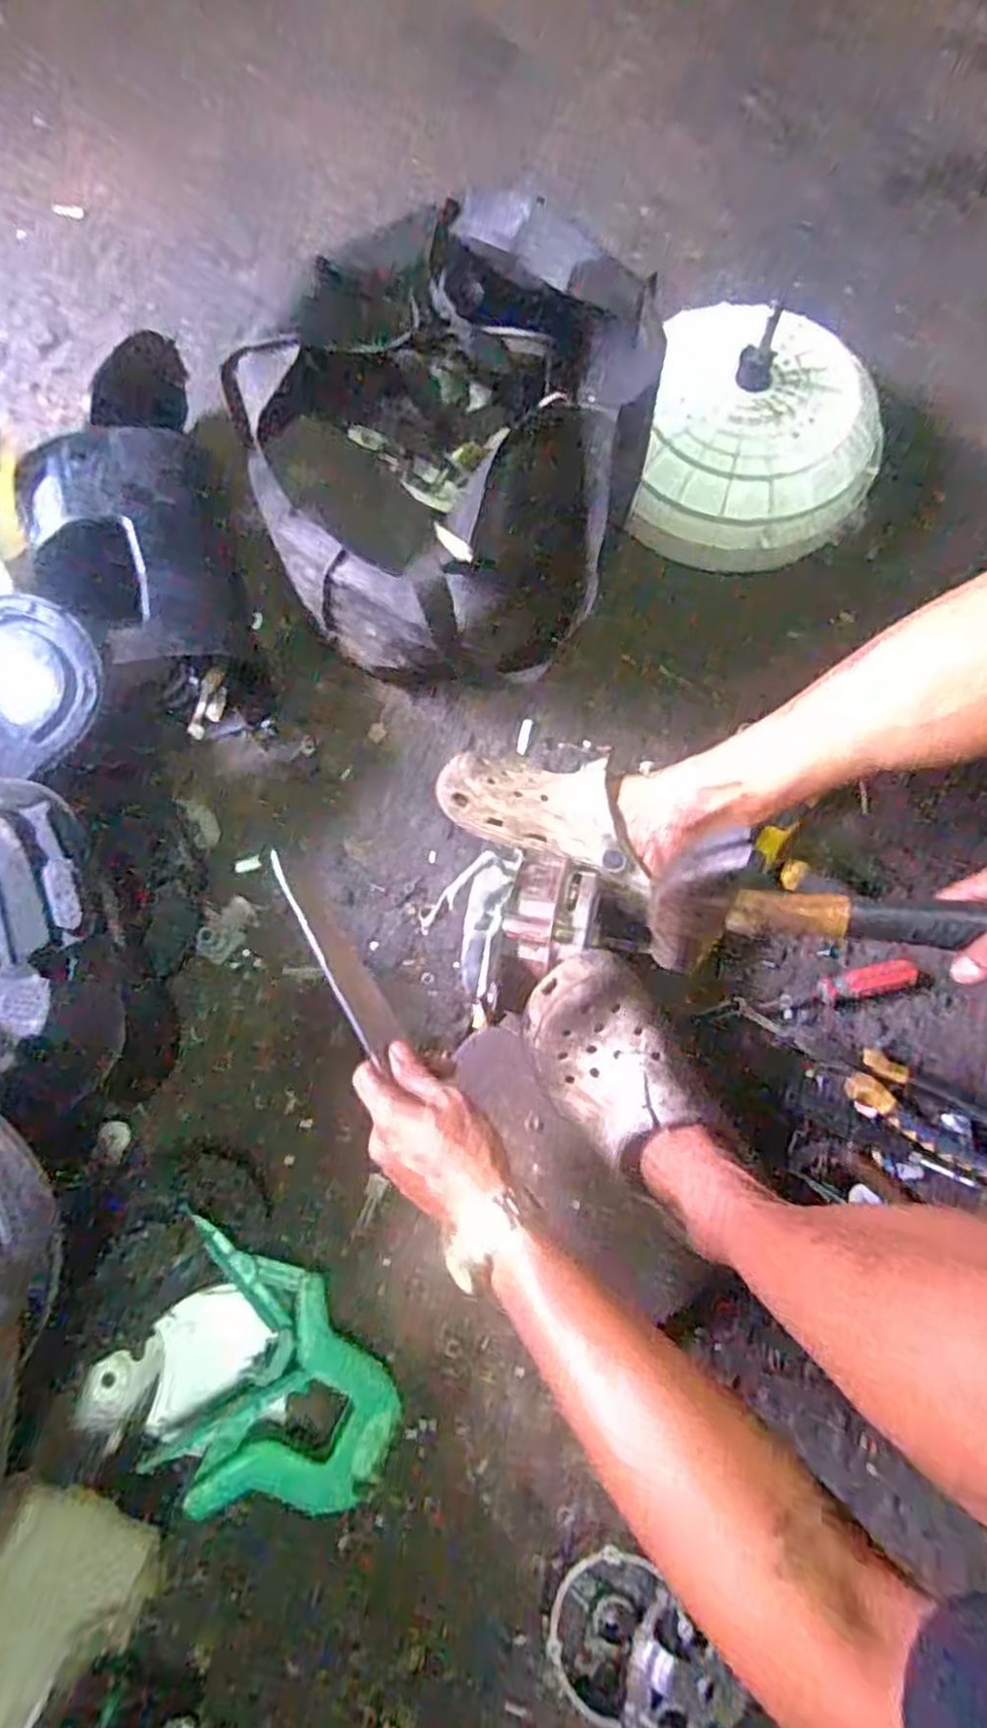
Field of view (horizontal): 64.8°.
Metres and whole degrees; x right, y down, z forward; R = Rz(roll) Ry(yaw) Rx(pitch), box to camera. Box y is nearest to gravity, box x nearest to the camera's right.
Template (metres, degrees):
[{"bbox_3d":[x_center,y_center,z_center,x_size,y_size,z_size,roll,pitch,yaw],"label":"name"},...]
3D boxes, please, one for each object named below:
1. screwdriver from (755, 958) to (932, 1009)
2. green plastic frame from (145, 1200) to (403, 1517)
[{"bbox_3d":[0.311,0.108,0.692,0.142,0.020,0.028,-8,72,-3],"label":"screwdriver"},{"bbox_3d":[-0.159,0.372,0.581,0.182,0.060,0.173,9,72,3],"label":"green plastic frame"}]

